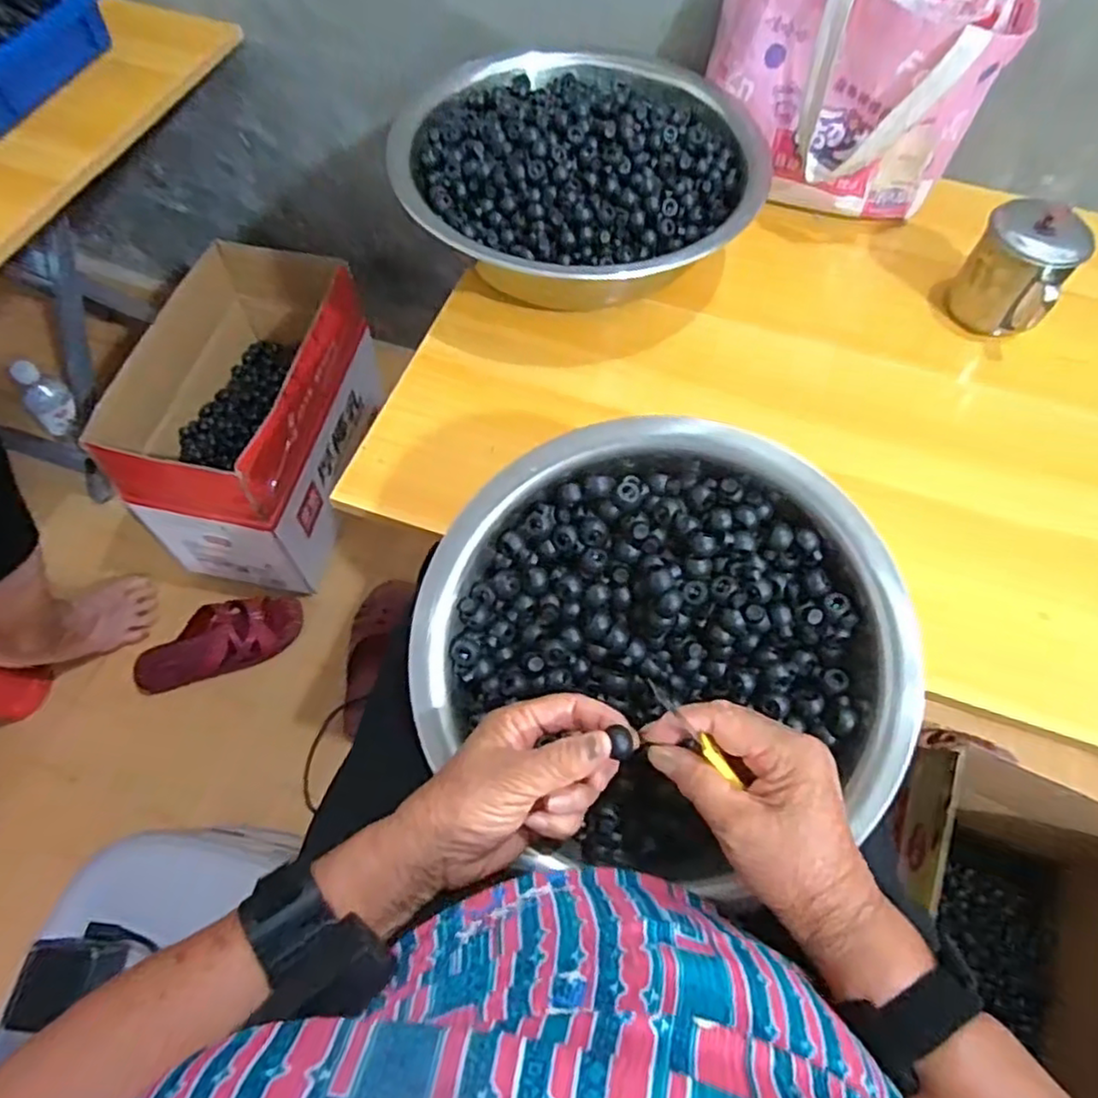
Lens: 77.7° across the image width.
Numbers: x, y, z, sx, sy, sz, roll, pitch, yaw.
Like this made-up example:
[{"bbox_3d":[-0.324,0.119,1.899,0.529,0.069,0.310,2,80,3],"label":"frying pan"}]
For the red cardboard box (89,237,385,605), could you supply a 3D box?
[{"bbox_3d":[-0.415,-0.202,1.012,0.224,0.288,0.436,11,62,4],"label":"red cardboard box"}]

